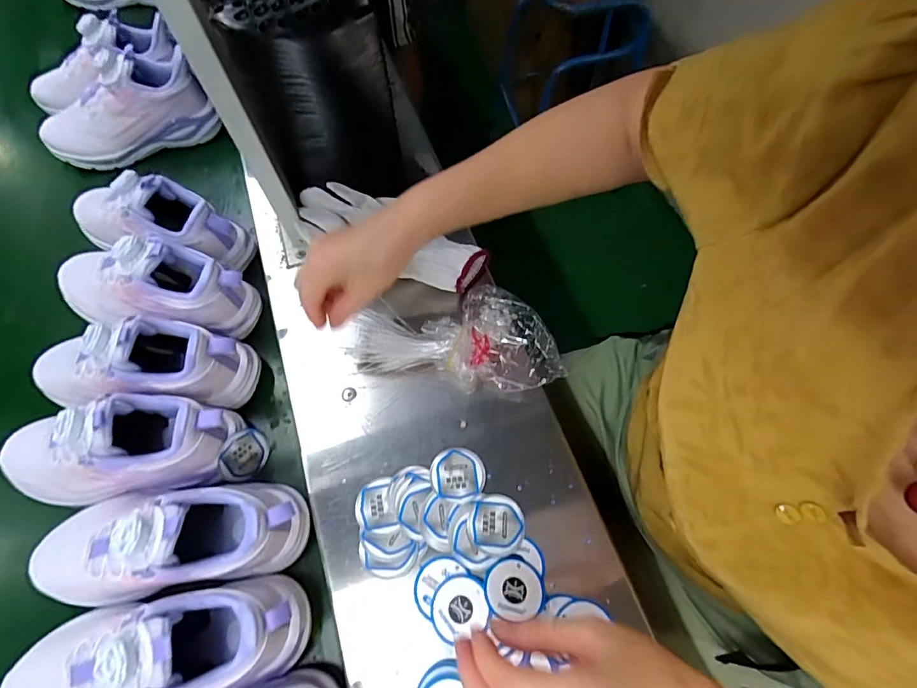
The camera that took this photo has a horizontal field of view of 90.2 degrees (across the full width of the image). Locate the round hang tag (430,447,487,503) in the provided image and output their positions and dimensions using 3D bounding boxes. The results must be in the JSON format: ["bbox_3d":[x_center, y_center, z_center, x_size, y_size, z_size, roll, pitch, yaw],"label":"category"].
[{"bbox_3d":[0.000,0.117,0.414,0.048,0.005,0.045,1,66,-2],"label":"round hang tag"}]

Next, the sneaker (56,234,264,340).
[{"bbox_3d":[-0.326,-0.064,0.468,0.215,0.091,0.069,7,66,1],"label":"sneaker"}]

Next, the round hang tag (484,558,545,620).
[{"bbox_3d":[0.046,0.198,0.370,0.046,0.005,0.044,15,49,7],"label":"round hang tag"}]

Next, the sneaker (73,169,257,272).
[{"bbox_3d":[-0.348,-0.141,0.506,0.228,0.088,0.076,14,67,4],"label":"sneaker"}]

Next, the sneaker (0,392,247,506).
[{"bbox_3d":[-0.304,0.087,0.393,0.204,0.096,0.072,-8,67,-5],"label":"sneaker"}]

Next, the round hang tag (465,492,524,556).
[{"bbox_3d":[0.033,0.155,0.394,0.048,0.004,0.047,1,66,-2],"label":"round hang tag"}]

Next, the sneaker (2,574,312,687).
[{"bbox_3d":[-0.231,0.232,0.332,0.223,0.087,0.084,-13,67,-8],"label":"sneaker"}]

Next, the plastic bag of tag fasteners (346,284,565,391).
[{"bbox_3d":[-0.005,-0.011,0.463,0.204,0.047,0.105,9,66,2],"label":"plastic bag of tag fasteners"}]

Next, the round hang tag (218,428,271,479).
[{"bbox_3d":[-0.205,0.106,0.438,0.007,0.045,0.047,8,68,42],"label":"round hang tag"}]

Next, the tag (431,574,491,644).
[{"bbox_3d":[0.000,0.210,0.367,0.047,0.005,0.041,-28,49,2],"label":"tag"}]

